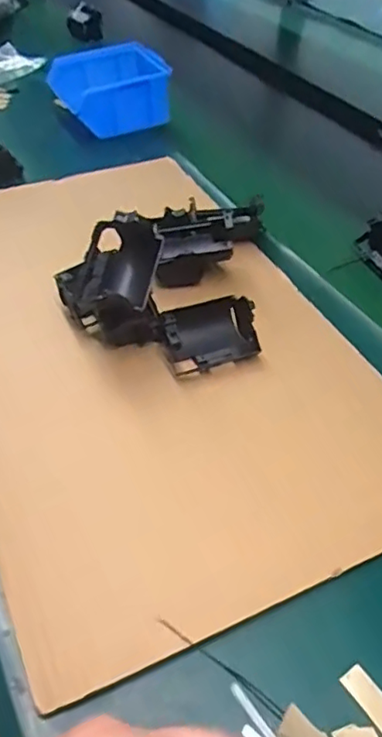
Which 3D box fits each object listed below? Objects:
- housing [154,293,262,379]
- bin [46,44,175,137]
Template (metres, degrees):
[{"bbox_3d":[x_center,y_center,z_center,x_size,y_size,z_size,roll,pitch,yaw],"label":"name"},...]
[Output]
[{"bbox_3d":[0.015,-0.029,0.451,0.075,0.030,0.050,-12,47,-17],"label":"housing"},{"bbox_3d":[-0.106,-0.365,0.760,0.122,0.073,0.139,-16,48,-20],"label":"bin"}]

